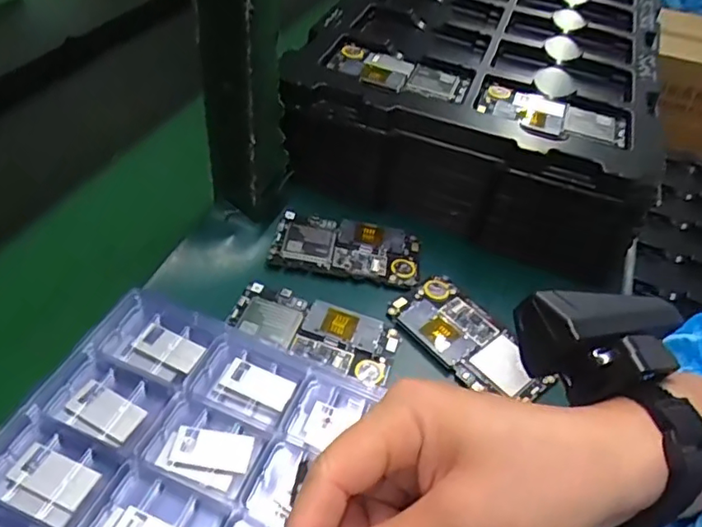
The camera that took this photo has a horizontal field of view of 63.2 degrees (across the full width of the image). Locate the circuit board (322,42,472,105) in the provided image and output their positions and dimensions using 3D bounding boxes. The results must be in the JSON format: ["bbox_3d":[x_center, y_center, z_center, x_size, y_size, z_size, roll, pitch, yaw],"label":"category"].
[{"bbox_3d":[0.039,-0.167,0.505,0.120,0.008,0.066,23,48,16],"label":"circuit board"}]

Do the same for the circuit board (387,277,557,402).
[{"bbox_3d":[0.089,0.059,0.433,0.062,0.011,0.121,-30,56,-31],"label":"circuit board"}]

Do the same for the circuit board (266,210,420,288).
[{"bbox_3d":[-0.004,-0.015,0.489,0.123,0.008,0.068,8,45,1],"label":"circuit board"}]

